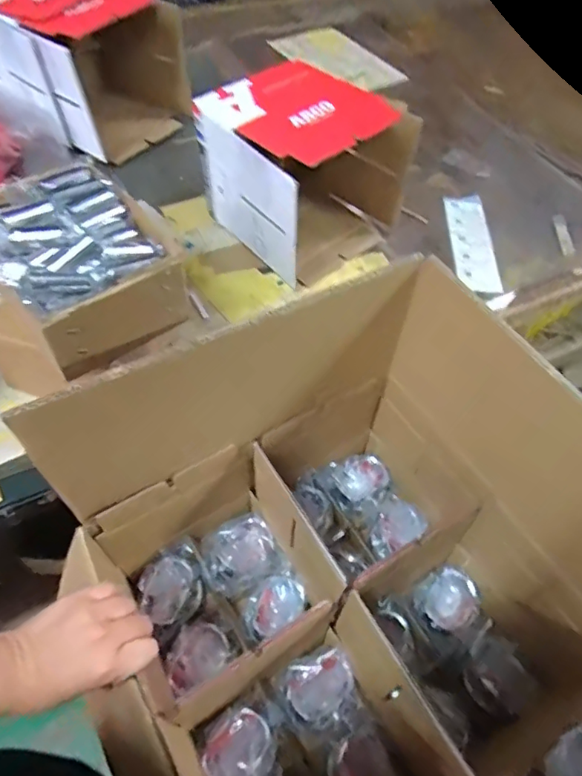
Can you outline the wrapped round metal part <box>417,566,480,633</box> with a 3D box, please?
[{"bbox_3d":[0.185,0.250,0.624,0.069,0.030,0.064,-37,65,-25],"label":"wrapped round metal part"}]

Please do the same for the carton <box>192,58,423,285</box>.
[{"bbox_3d":[0.017,-0.297,0.719,0.213,0.188,0.210,-31,63,-23],"label":"carton"}]

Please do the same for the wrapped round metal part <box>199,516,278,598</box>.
[{"bbox_3d":[-0.062,0.198,0.633,0.086,0.031,0.076,-23,60,-19],"label":"wrapped round metal part"}]

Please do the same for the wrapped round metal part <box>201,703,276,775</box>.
[{"bbox_3d":[-0.053,0.363,0.528,0.071,0.020,0.070,39,62,21],"label":"wrapped round metal part"}]

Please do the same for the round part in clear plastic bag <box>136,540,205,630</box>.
[{"bbox_3d":[-0.138,0.232,0.617,0.075,0.030,0.073,2,55,-3],"label":"round part in clear plastic bag"}]

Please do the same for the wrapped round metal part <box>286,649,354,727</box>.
[{"bbox_3d":[0.031,0.319,0.562,0.072,0.031,0.066,2,55,-3],"label":"wrapped round metal part"}]

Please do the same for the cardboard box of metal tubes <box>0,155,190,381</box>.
[{"bbox_3d":[-0.210,-0.131,0.528,0.163,0.086,0.199,-34,64,-24],"label":"cardboard box of metal tubes"}]

